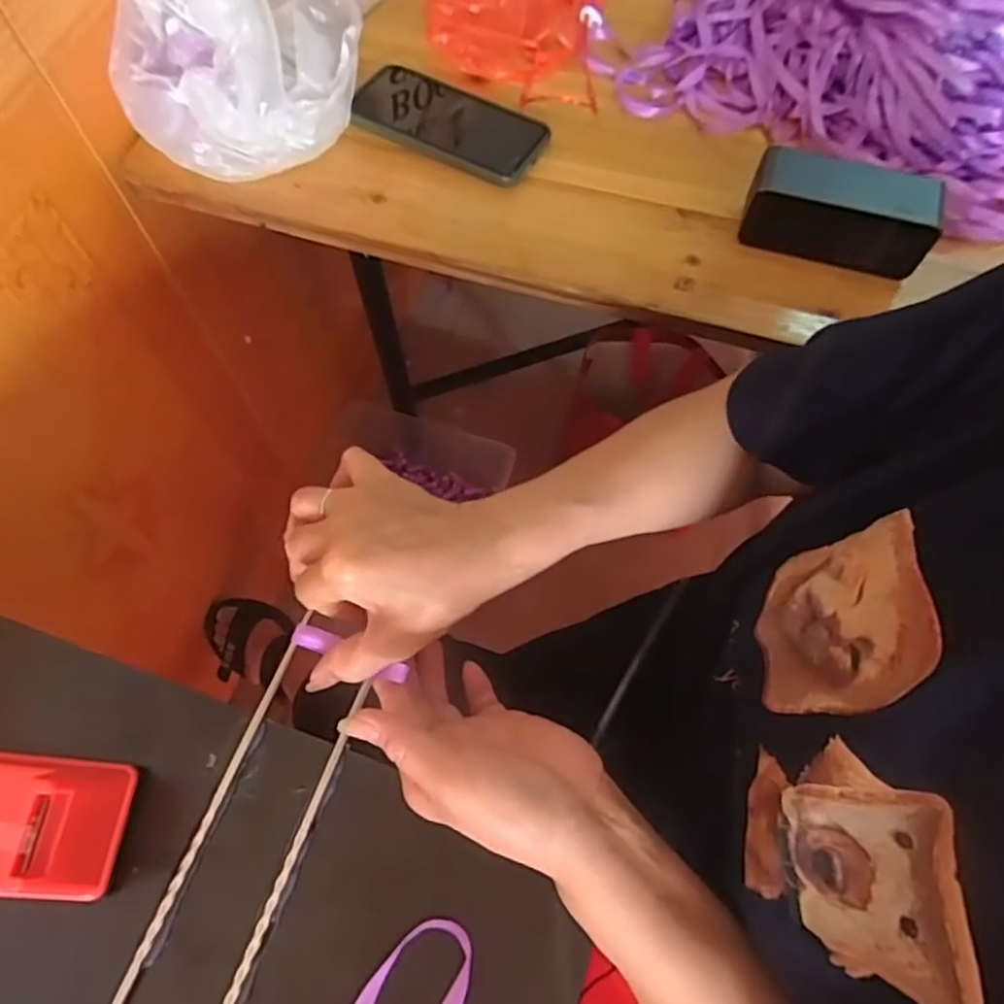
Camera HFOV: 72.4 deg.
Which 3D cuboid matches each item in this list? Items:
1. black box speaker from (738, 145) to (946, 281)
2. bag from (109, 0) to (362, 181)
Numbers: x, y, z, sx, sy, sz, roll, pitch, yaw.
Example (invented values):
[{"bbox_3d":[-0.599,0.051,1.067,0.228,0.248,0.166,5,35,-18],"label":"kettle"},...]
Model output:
[{"bbox_3d":[0.246,-0.210,0.504,0.129,0.059,0.047,17,68,7],"label":"black box speaker"},{"bbox_3d":[-0.203,-0.359,0.540,0.201,0.120,0.177,15,67,6],"label":"bag"}]

